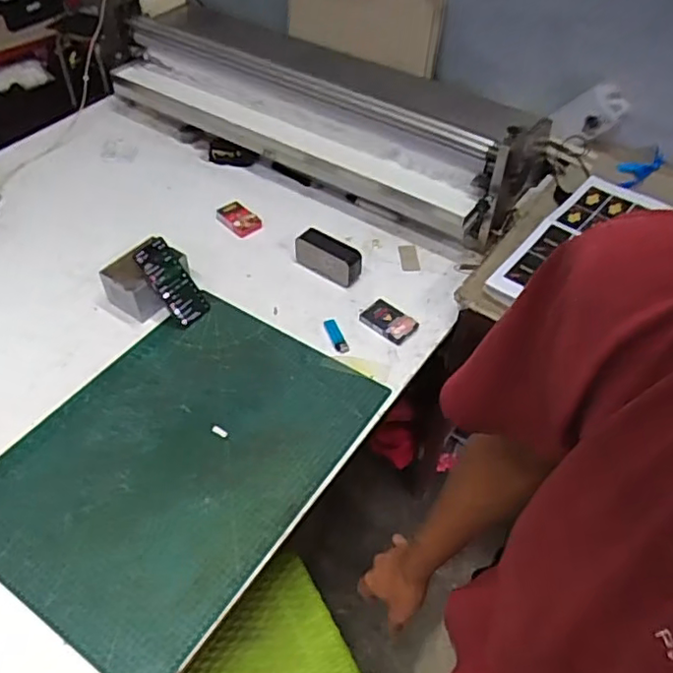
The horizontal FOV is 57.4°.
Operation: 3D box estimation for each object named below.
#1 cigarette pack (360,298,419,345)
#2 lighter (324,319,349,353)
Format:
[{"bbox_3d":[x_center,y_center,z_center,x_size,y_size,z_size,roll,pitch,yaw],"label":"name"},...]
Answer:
[{"bbox_3d":[0.101,-0.032,1.187,0.112,0.020,0.073,33,51,27],"label":"cigarette pack"},{"bbox_3d":[0.001,-0.001,1.173,0.024,0.017,0.084,-15,49,-20],"label":"lighter"}]

